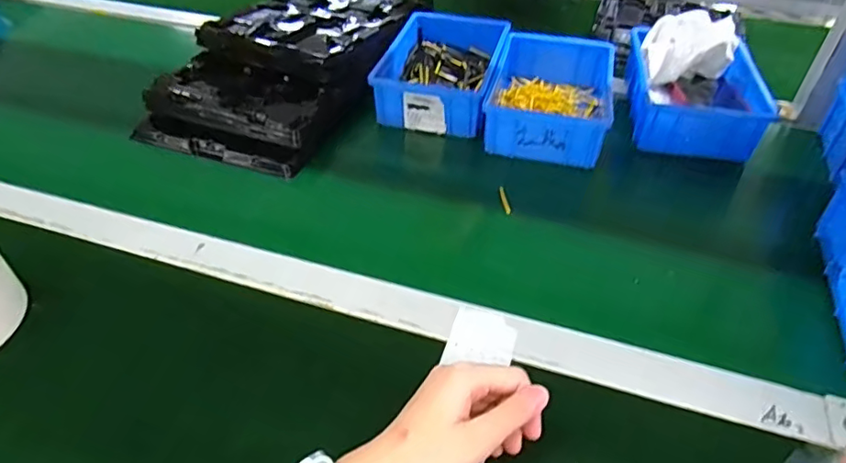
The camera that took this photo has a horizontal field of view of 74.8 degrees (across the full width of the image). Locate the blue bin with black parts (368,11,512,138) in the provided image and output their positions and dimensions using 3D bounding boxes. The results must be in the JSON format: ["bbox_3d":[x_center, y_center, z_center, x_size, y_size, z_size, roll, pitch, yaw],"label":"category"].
[{"bbox_3d":[0.030,-0.212,0.720,0.137,0.061,0.211,11,44,10],"label":"blue bin with black parts"}]

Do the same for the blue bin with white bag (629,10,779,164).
[{"bbox_3d":[0.326,-0.179,0.667,0.133,0.088,0.190,8,44,7],"label":"blue bin with white bag"}]

